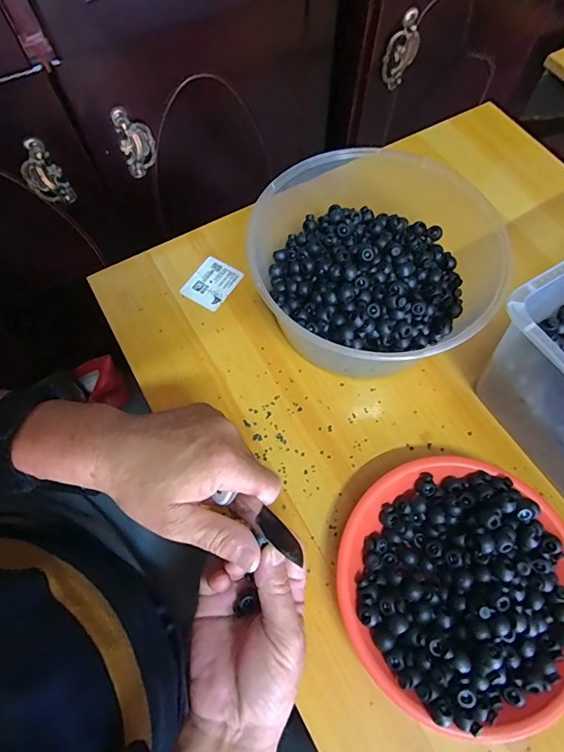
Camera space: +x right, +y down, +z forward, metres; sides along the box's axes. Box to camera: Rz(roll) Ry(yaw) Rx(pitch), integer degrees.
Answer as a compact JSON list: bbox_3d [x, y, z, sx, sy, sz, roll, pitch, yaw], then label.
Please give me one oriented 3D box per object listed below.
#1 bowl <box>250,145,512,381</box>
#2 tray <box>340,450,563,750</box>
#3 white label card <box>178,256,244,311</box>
[{"bbox_3d":[0.090,-0.106,0.429,0.233,0.106,0.225,0,68,-1],"label":"bowl"},{"bbox_3d":[0.144,0.167,0.349,0.190,0.047,0.190,-35,73,-14],"label":"tray"},{"bbox_3d":[-0.079,-0.105,0.489,0.049,0.004,0.061,33,73,8],"label":"white label card"}]

